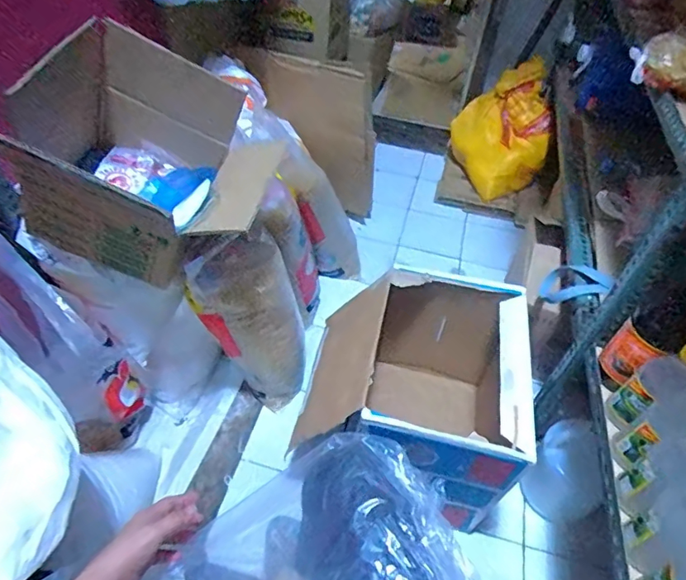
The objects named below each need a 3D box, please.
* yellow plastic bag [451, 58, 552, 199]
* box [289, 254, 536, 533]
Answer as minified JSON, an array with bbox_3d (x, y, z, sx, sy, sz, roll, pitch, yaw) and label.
[{"bbox_3d":[0.557,-0.554,1.691,0.232,0.318,0.328,-14,50,-17],"label":"yellow plastic bag"},{"bbox_3d":[0.137,0.203,0.982,0.396,0.349,0.387,12,47,6],"label":"box"}]

